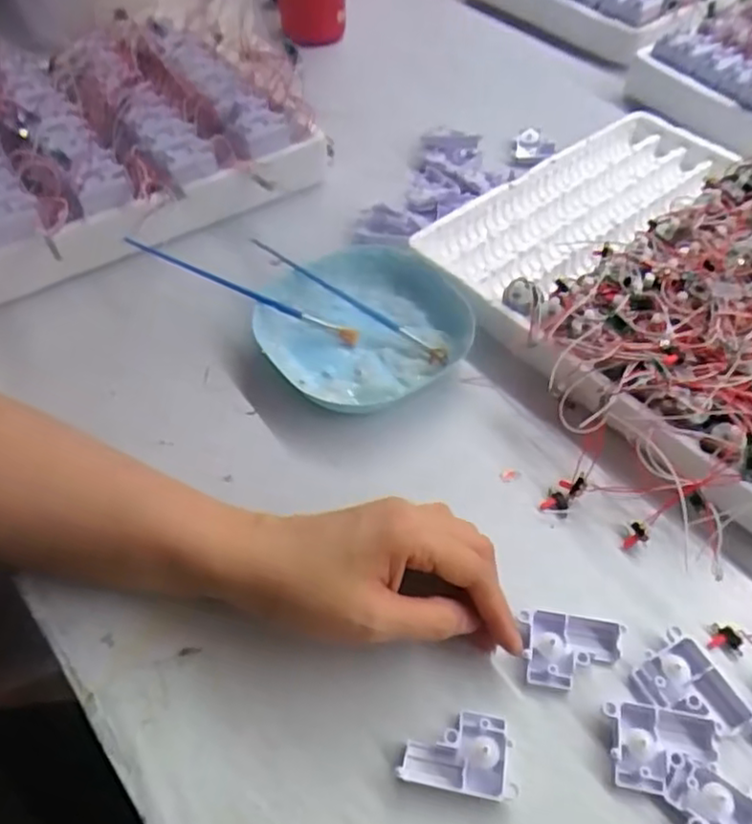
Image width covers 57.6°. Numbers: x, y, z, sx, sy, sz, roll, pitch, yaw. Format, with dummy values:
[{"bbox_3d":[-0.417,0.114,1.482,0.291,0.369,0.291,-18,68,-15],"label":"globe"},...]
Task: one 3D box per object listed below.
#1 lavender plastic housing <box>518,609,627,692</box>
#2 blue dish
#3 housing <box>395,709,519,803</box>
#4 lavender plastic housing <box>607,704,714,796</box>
[{"bbox_3d":[0.097,0.118,0.338,0.048,0.012,0.035,8,52,5],"label":"lavender plastic housing"},{"bbox_3d":[-0.009,-0.061,0.466,0.133,0.022,0.128,1,52,-1],"label":"blue dish"},{"bbox_3d":[0.038,0.153,0.310,0.050,0.012,0.034,10,53,6],"label":"housing"},{"bbox_3d":[0.132,0.154,0.312,0.049,0.013,0.035,7,52,4],"label":"lavender plastic housing"}]

